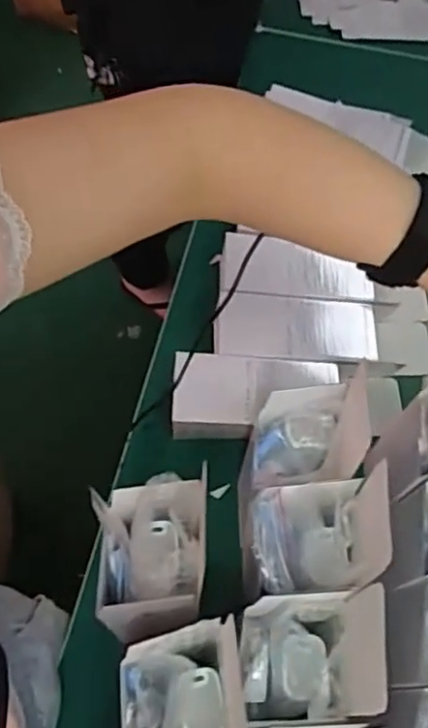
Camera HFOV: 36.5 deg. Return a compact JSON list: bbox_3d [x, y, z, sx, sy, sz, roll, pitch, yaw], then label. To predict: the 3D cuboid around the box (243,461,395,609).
[{"bbox_3d":[0.072,0.126,0.463,0.093,0.064,0.074,-1,61,-3],"label":"box"}]

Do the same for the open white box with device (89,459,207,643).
[{"bbox_3d":[-0.045,0.132,0.454,0.081,0.056,0.093,-3,61,-4],"label":"open white box with device"}]

